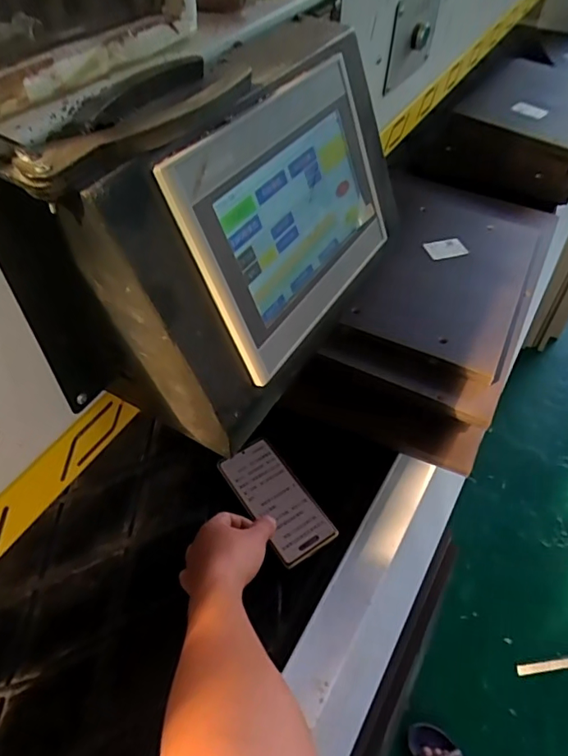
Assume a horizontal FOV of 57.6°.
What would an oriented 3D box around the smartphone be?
[{"bbox_3d":[-0.010,0.147,0.635,0.074,0.010,0.159,-29,58,-23],"label":"smartphone"}]

